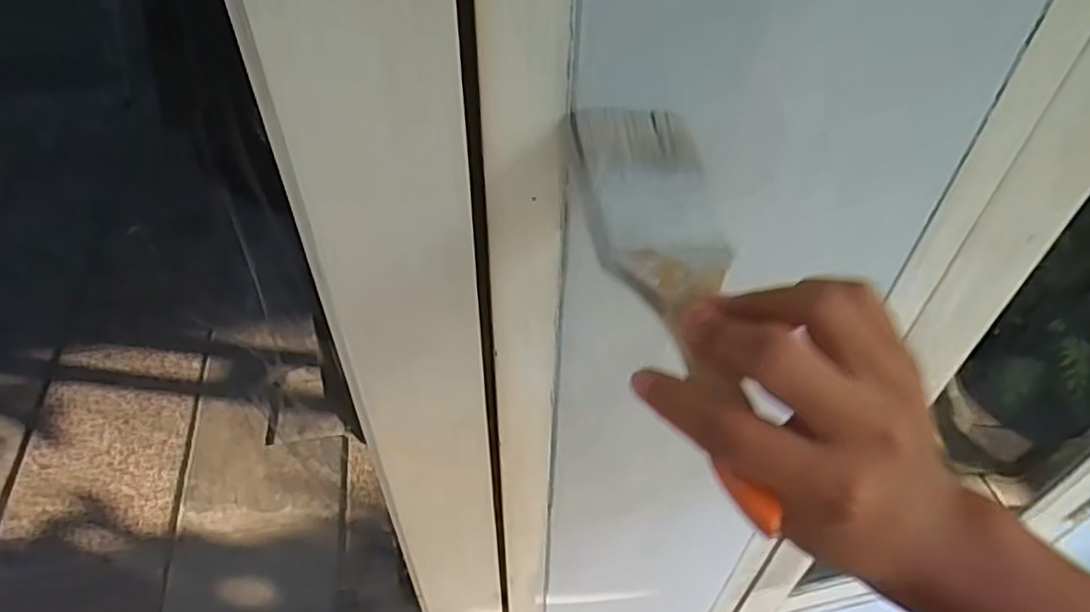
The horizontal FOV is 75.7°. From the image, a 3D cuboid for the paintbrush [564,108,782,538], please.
[{"bbox_3d":[0.056,-0.008,0.294,0.063,0.013,0.195,-5,60,-8],"label":"paintbrush"}]

